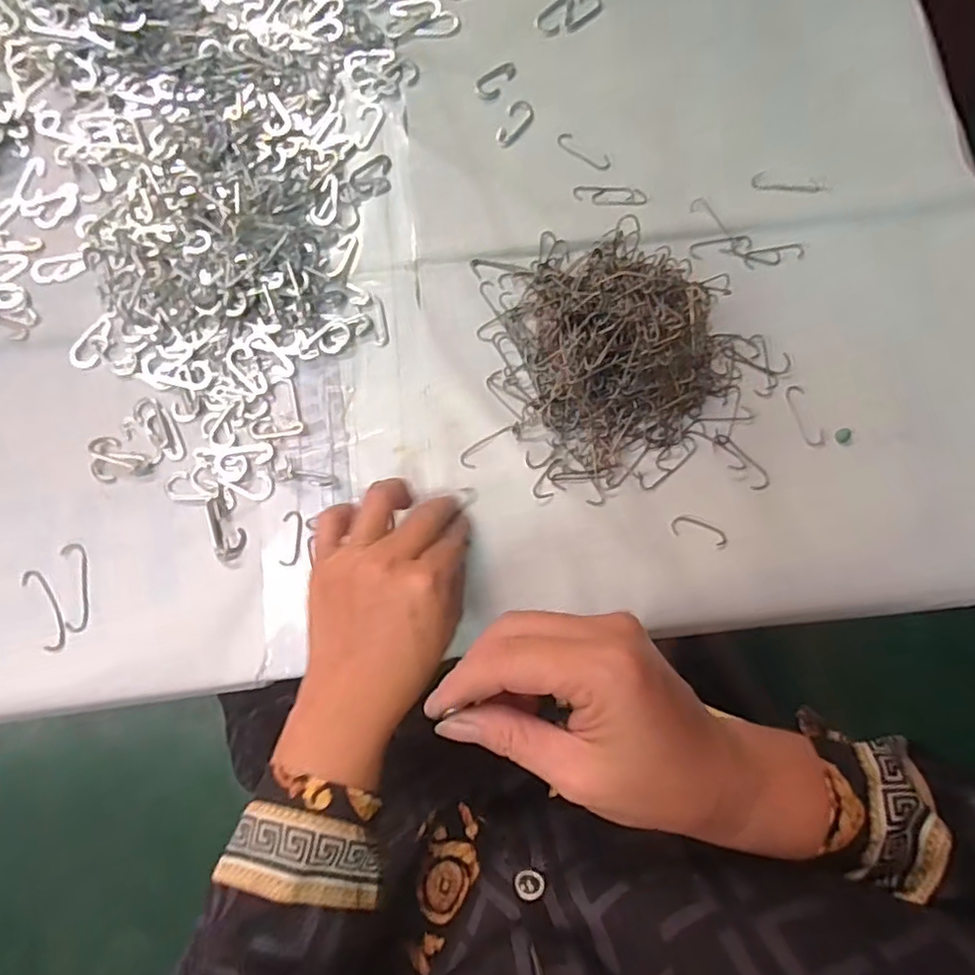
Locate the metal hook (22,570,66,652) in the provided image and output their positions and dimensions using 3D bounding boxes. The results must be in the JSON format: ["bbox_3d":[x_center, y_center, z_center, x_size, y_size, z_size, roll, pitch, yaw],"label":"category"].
[{"bbox_3d":[-0.267,0.073,0.385,0.015,0.004,0.052,-26,80,-5],"label":"metal hook"}]

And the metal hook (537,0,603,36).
[{"bbox_3d":[0.060,-0.347,0.466,0.050,0.004,0.025,-37,81,-7],"label":"metal hook"}]

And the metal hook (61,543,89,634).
[{"bbox_3d":[-0.250,0.061,0.388,0.015,0.004,0.054,-12,79,-2],"label":"metal hook"}]

